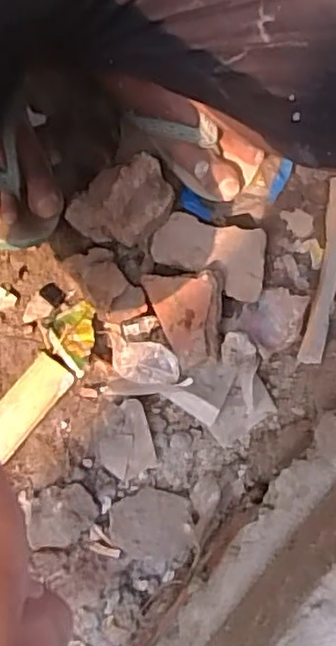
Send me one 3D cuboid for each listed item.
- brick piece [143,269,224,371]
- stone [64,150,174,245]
[{"bbox_3d":[0.015,-0.003,0.643,0.071,0.021,0.088,-4,85,15],"label":"brick piece"},{"bbox_3d":[-0.047,-0.116,0.660,0.103,0.048,0.070,-34,116,4],"label":"stone"}]

